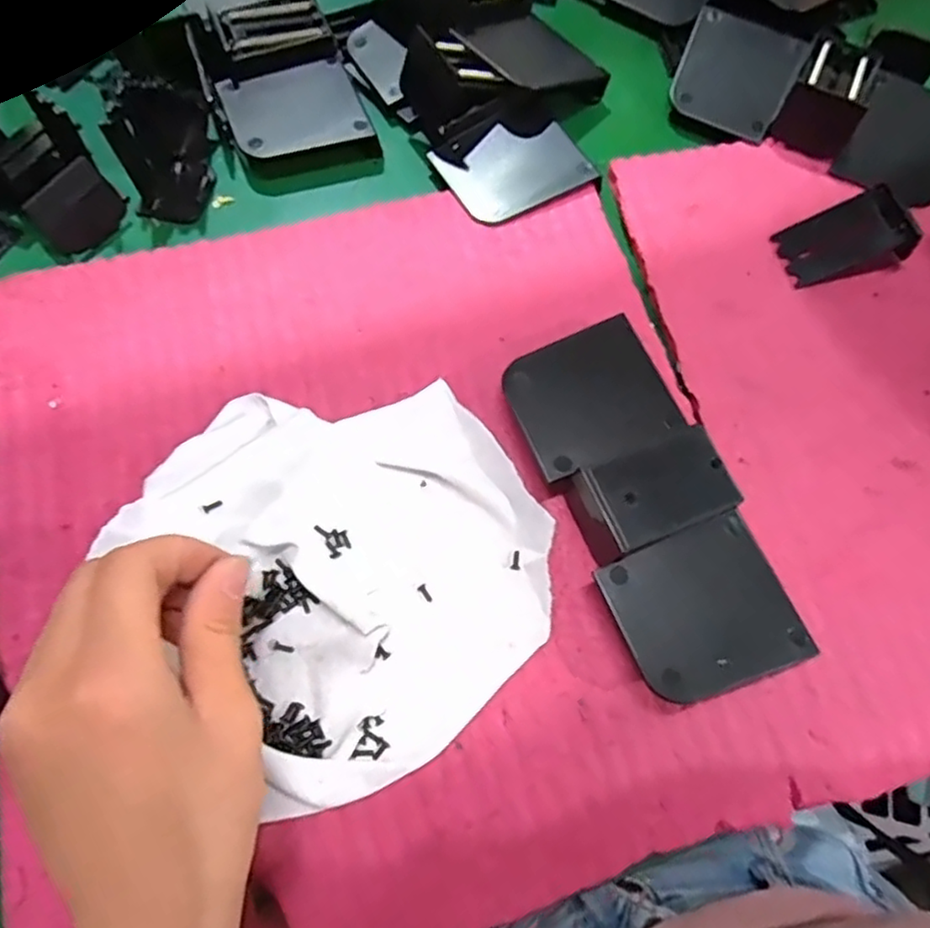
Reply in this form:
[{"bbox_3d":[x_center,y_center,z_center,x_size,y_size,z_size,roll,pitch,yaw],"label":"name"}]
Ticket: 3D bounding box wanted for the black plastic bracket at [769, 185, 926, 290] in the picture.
[{"bbox_3d":[0.196,-0.118,0.338,0.056,0.032,0.036,-10,71,-6],"label":"black plastic bracket"}]

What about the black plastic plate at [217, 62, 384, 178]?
[{"bbox_3d":[-0.091,-0.188,0.365,0.071,0.017,0.059,-20,72,-10],"label":"black plastic plate"}]

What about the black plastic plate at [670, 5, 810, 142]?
[{"bbox_3d":[0.155,-0.226,0.382,0.063,0.008,0.069,29,84,5],"label":"black plastic plate"}]

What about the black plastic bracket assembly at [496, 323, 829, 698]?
[{"bbox_3d":[0.079,0.009,0.286,0.080,0.031,0.167,-21,72,-10],"label":"black plastic bracket assembly"}]

